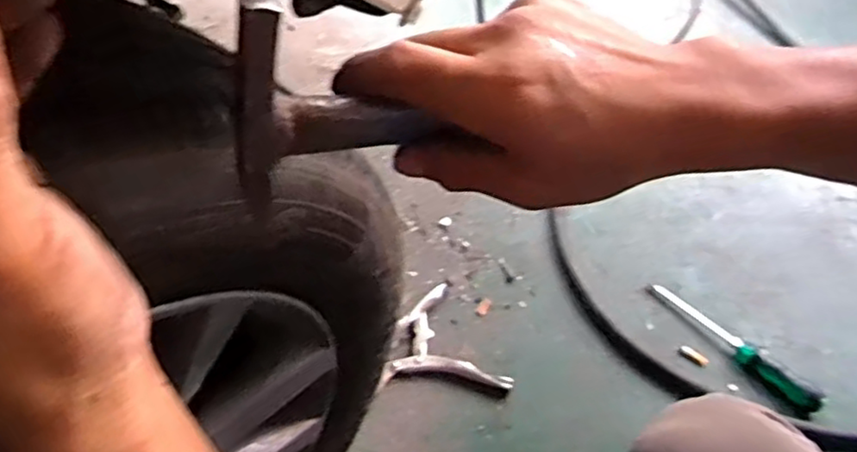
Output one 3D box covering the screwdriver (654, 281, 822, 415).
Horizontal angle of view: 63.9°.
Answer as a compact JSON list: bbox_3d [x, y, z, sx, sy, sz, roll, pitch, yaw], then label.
[{"bbox_3d":[0.418,0.162,0.937,0.032,0.028,0.247,-30,59,-26],"label":"screwdriver"}]

